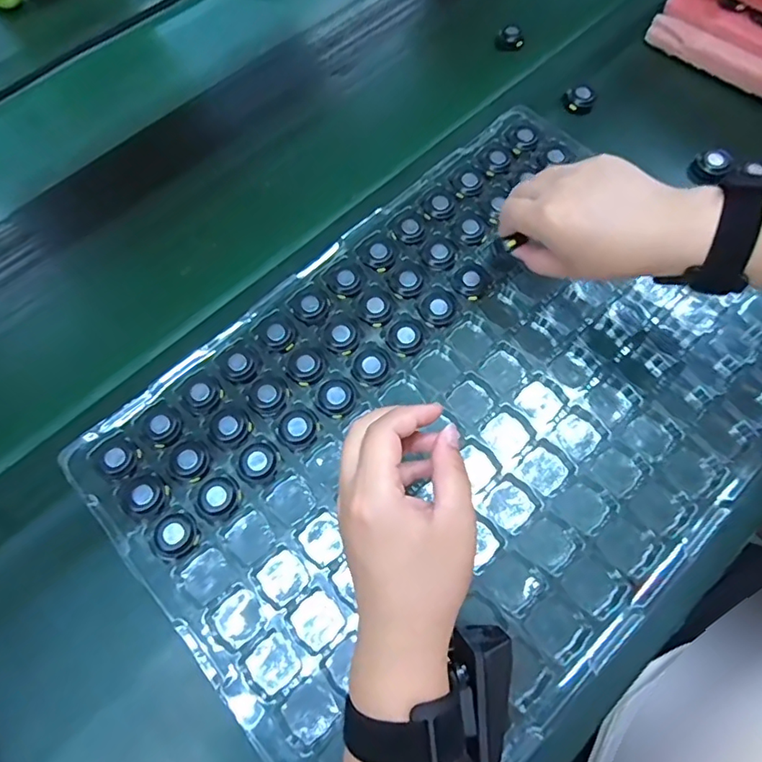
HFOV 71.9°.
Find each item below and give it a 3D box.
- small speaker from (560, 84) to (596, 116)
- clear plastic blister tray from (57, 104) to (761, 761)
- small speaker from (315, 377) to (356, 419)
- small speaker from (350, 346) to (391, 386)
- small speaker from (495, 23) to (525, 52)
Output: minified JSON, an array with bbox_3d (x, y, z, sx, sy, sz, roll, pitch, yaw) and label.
[{"bbox_3d":[0.191,-0.272,0.512,0.029,0.021,0.022,19,68,12],"label":"small speaker"},{"bbox_3d":[0.065,0.020,0.398,0.487,0.024,0.349,-40,70,-14],"label":"clear plastic blister tray"},{"bbox_3d":[-0.035,0.012,0.398,0.029,0.004,0.030,-1,66,3],"label":"small speaker"},{"bbox_3d":[-0.008,-0.012,0.407,0.030,0.006,0.029,-1,66,3],"label":"small speaker"},{"bbox_3d":[0.138,-0.367,0.564,0.029,0.016,0.024,9,67,8],"label":"small speaker"}]

